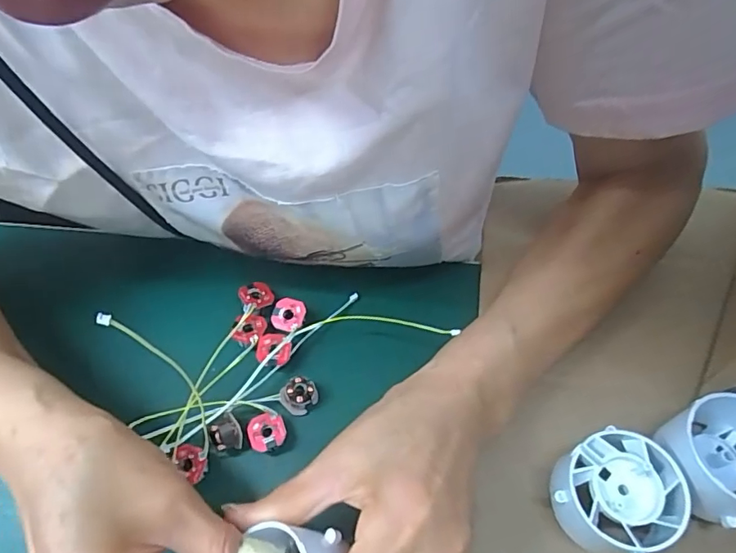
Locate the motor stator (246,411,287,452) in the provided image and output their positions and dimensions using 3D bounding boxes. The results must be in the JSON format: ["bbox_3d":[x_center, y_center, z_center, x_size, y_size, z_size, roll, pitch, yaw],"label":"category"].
[{"bbox_3d":[-0.054,0.085,0.277,0.020,0.016,0.019,-1,61,1],"label":"motor stator"}]

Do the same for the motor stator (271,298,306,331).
[{"bbox_3d":[-0.048,0.024,0.307,0.020,0.011,0.020,-21,63,-10],"label":"motor stator"}]

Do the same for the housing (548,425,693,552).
[{"bbox_3d":[0.111,0.099,0.233,0.047,0.041,0.048,-1,61,1],"label":"housing"}]

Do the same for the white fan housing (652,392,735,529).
[{"bbox_3d":[0.160,0.082,0.232,0.047,0.041,0.049,-1,61,1],"label":"white fan housing"}]

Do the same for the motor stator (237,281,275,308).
[{"bbox_3d":[-0.069,0.011,0.313,0.020,0.005,0.018,-20,63,-10],"label":"motor stator"}]

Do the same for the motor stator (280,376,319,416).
[{"bbox_3d":[-0.039,0.068,0.287,0.019,0.016,0.018,-1,61,1],"label":"motor stator"}]

